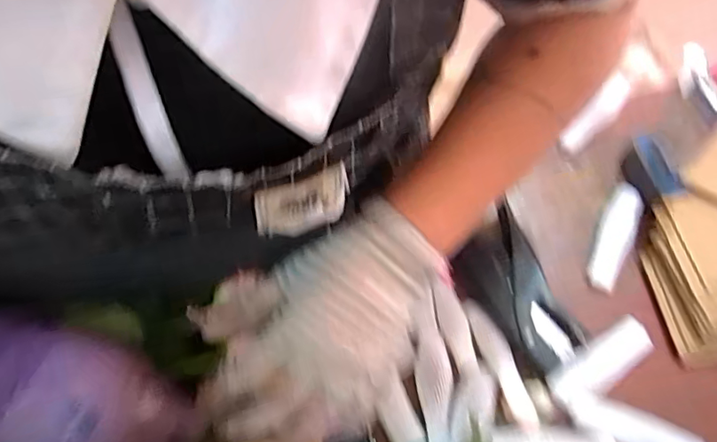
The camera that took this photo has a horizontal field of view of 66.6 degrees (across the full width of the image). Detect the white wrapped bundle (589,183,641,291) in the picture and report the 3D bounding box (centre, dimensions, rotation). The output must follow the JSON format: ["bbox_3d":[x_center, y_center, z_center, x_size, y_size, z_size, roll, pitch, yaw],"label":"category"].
[{"bbox_3d":[0.214,0.012,0.456,0.024,0.015,0.099,21,65,14],"label":"white wrapped bundle"}]

